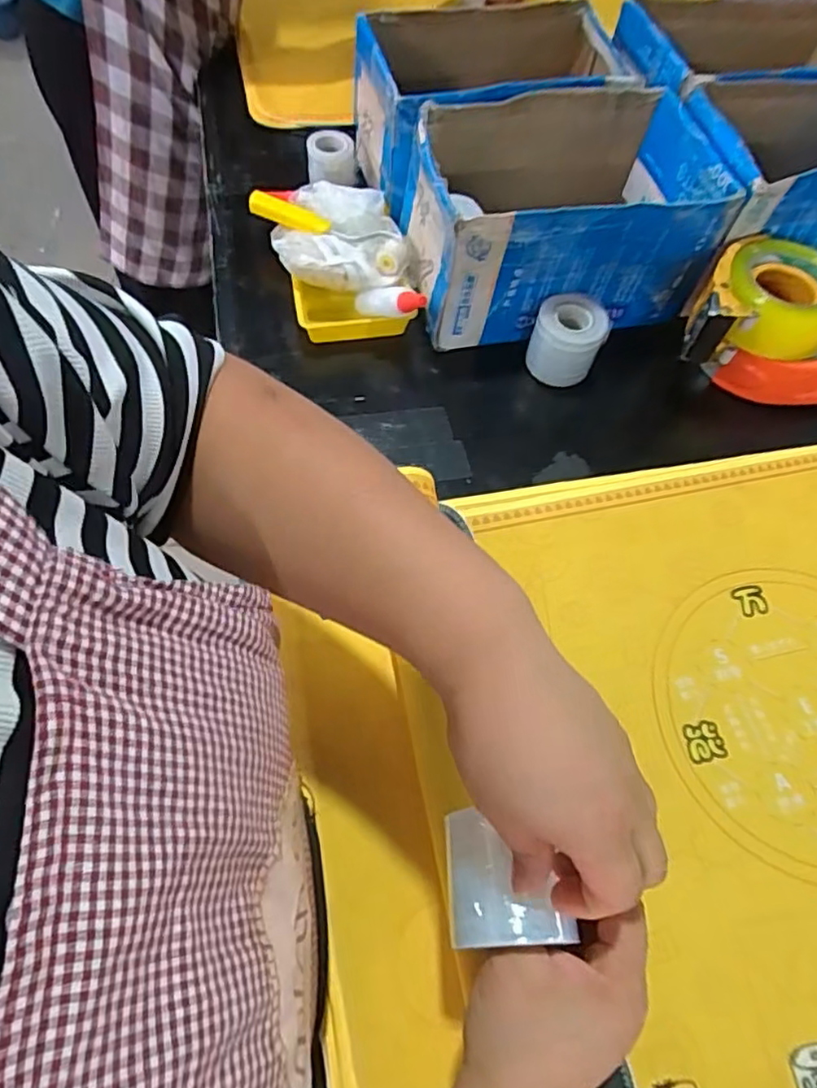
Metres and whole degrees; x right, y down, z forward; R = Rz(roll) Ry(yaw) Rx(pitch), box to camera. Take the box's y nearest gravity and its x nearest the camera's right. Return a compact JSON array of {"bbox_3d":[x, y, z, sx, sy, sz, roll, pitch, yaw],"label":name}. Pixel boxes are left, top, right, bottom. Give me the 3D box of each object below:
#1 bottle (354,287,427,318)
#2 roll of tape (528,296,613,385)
[{"bbox_3d":[-0.017,-0.229,0.607,0.028,0.027,0.100,-41,37,-22],"label":"bottle"},{"bbox_3d":[0.156,-0.201,0.628,0.068,0.065,0.060,24,63,9],"label":"roll of tape"}]

